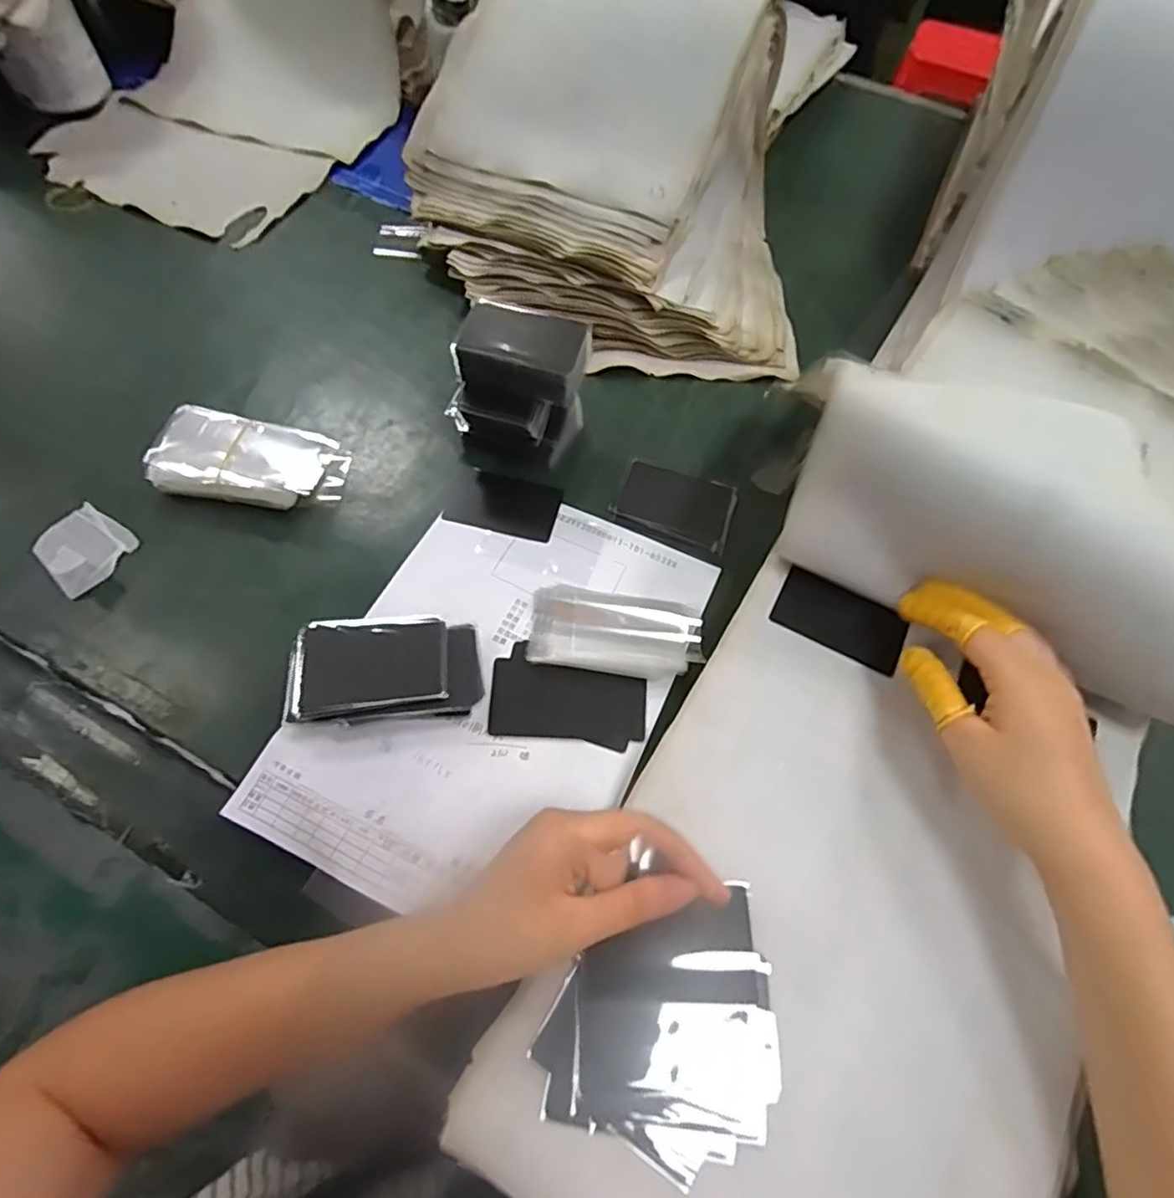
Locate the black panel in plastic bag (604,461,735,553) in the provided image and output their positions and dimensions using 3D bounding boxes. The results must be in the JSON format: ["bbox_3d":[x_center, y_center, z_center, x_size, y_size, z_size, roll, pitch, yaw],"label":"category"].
[{"bbox_3d":[0.072,-0.077,0.501,0.090,0.005,0.065,22,62,7],"label":"black panel in plastic bag"}]

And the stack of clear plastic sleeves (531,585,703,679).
[{"bbox_3d":[0.020,0.022,0.437,0.116,0.009,0.064,7,61,-1],"label":"stack of clear plastic sleeves"}]

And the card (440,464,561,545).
[{"bbox_3d":[-0.065,-0.074,0.490,0.085,0.004,0.052,14,61,3],"label":"card"}]

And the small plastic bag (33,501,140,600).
[{"bbox_3d":[-0.352,-0.040,0.433,0.061,0.014,0.053,36,64,14],"label":"small plastic bag"}]

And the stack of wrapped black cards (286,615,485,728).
[{"bbox_3d":[-0.127,0.046,0.406,0.115,0.026,0.069,2,61,-4],"label":"stack of wrapped black cards"}]

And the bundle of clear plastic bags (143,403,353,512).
[{"bbox_3d":[-0.253,-0.101,0.473,0.135,0.037,0.066,10,61,1],"label":"bundle of clear plastic bags"}]

